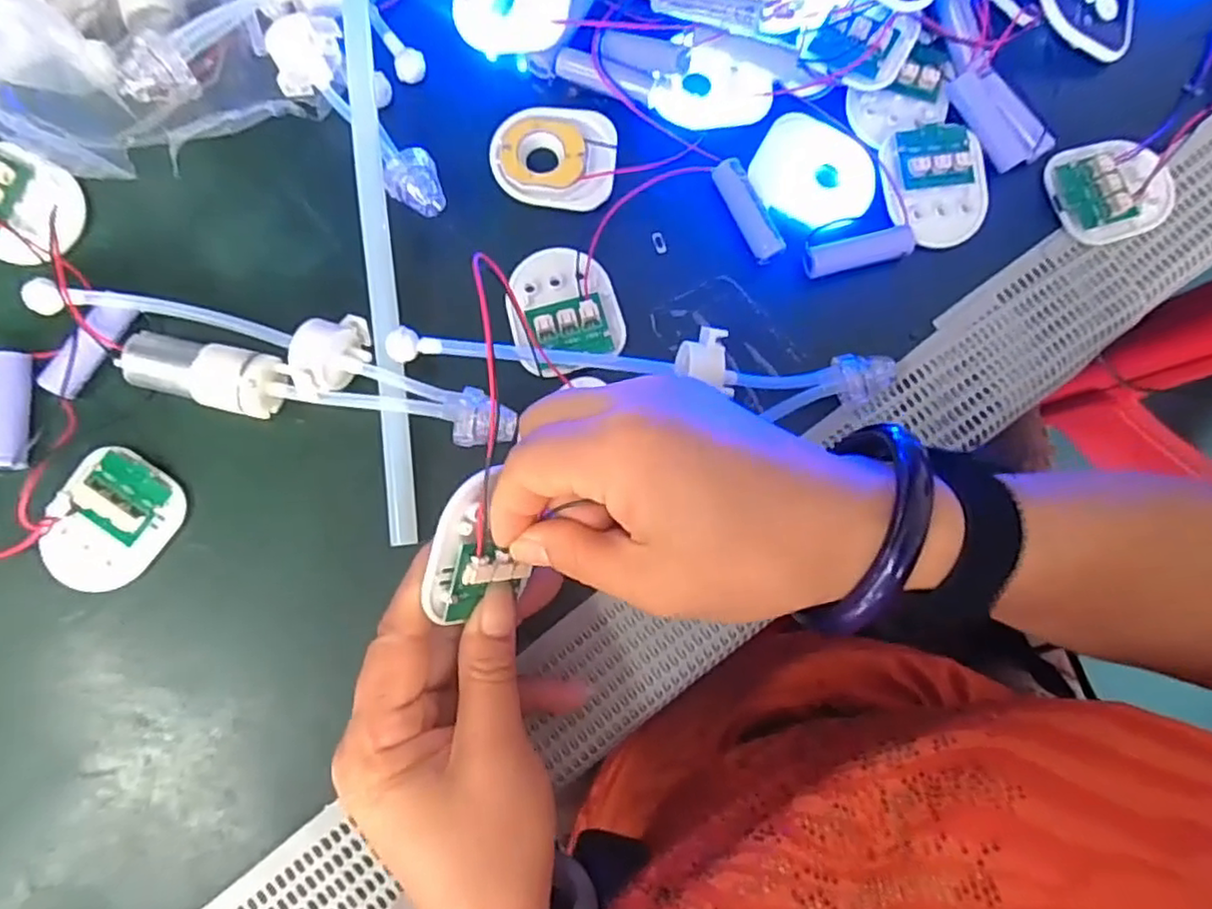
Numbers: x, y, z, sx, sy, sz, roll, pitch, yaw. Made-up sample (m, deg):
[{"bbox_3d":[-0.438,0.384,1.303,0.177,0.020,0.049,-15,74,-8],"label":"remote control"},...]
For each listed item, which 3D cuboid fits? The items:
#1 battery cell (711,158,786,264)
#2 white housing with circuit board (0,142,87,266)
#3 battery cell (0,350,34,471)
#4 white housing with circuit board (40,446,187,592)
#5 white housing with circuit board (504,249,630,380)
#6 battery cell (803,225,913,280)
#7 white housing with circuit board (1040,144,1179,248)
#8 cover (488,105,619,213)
[{"bbox_3d":[0.067,-0.114,0.312,0.014,0.010,0.050,-25,83,-4],"label":"battery cell"},{"bbox_3d":[-0.265,-0.111,0.302,0.057,0.014,0.049,28,83,3],"label":"white housing with circuit board"},{"bbox_3d":[-0.258,-0.019,0.289,0.014,0.012,0.051,-3,82,-2],"label":"battery cell"},{"bbox_3d":[-0.211,0.029,0.283,0.045,0.012,0.058,34,83,3],"label":"white housing with circuit board"},{"bbox_3d":[-0.019,-0.066,0.302,0.049,0.015,0.059,-18,83,-4],"label":"white housing with circuit board"},{"bbox_3d":[0.117,-0.094,0.312,0.049,0.011,0.015,-14,83,-3],"label":"battery cell"},{"bbox_3d":[0.245,-0.128,0.320,0.060,0.012,0.049,-15,83,-3],"label":"white housing with circuit board"},{"bbox_3d":[-0.024,-0.140,0.315,0.058,0.007,0.048,5,82,-1],"label":"cover"}]

